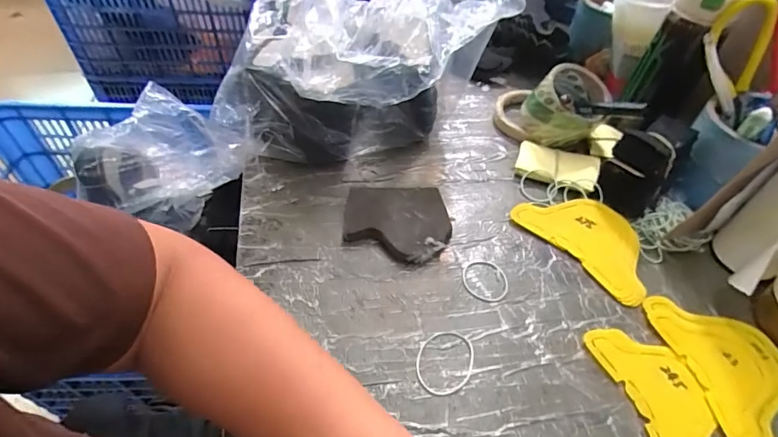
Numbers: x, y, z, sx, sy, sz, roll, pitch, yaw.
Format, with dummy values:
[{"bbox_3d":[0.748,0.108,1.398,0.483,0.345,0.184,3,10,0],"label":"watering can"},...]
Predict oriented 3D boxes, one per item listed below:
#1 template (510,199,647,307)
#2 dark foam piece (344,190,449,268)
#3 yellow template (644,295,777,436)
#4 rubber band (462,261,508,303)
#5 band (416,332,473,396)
[{"bbox_3d":[0.220,0.017,0.495,0.093,0.005,0.148,-35,60,-25],"label":"template"},{"bbox_3d":[0.008,0.005,0.482,0.107,0.021,0.088,2,49,-2],"label":"dark foam piece"},{"bbox_3d":[0.310,0.130,0.410,0.098,0.004,0.142,-8,50,-10],"label":"yellow template"},{"bbox_3d":[0.095,0.061,0.452,0.046,0.004,0.046,2,49,-2],"label":"rubber band"},{"bbox_3d":[0.048,0.124,0.397,0.048,0.004,0.059,14,50,8],"label":"band"}]

